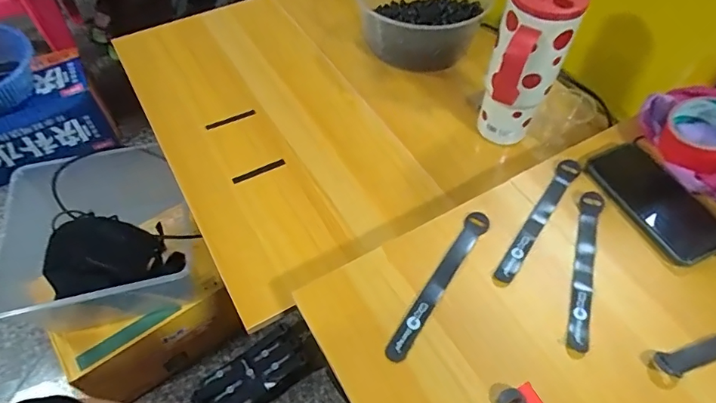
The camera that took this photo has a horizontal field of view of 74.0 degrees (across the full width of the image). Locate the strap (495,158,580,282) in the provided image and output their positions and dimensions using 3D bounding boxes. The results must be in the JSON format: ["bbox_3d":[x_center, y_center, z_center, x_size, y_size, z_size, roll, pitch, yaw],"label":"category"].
[{"bbox_3d":[0.212,0.018,0.551,0.025,0.007,0.202,31,58,17],"label":"strap"}]

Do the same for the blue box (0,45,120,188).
[{"bbox_3d":[-0.852,-0.220,1.246,0.337,0.179,0.215,-26,58,-18],"label":"blue box"}]

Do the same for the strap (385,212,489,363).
[{"bbox_3d":[0.088,0.083,0.502,0.023,0.004,0.200,31,57,15],"label":"strap"}]

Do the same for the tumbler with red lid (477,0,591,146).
[{"bbox_3d":[0.193,-0.156,0.597,0.103,0.227,0.076,-27,59,-19],"label":"tumbler with red lid"}]

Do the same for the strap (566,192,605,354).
[{"bbox_3d":[0.246,0.067,0.515,0.025,0.006,0.200,20,56,10],"label":"strap"}]

